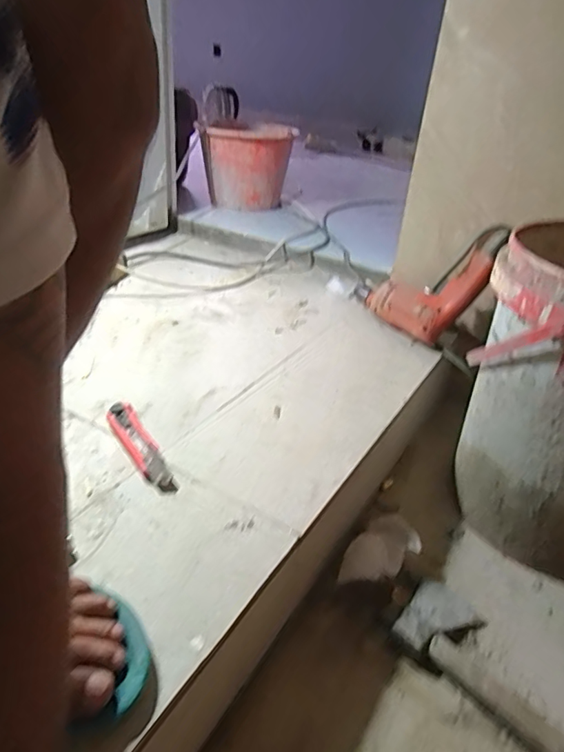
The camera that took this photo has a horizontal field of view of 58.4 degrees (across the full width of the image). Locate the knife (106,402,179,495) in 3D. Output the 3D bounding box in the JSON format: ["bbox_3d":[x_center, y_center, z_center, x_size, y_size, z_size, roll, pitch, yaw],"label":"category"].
[{"bbox_3d":[-0.165,0.081,0.586,0.032,0.018,0.158,-19,39,-31],"label":"knife"}]

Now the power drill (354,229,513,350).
[{"bbox_3d":[0.244,-0.174,0.883,0.130,0.175,0.221,-18,39,-30],"label":"power drill"}]

